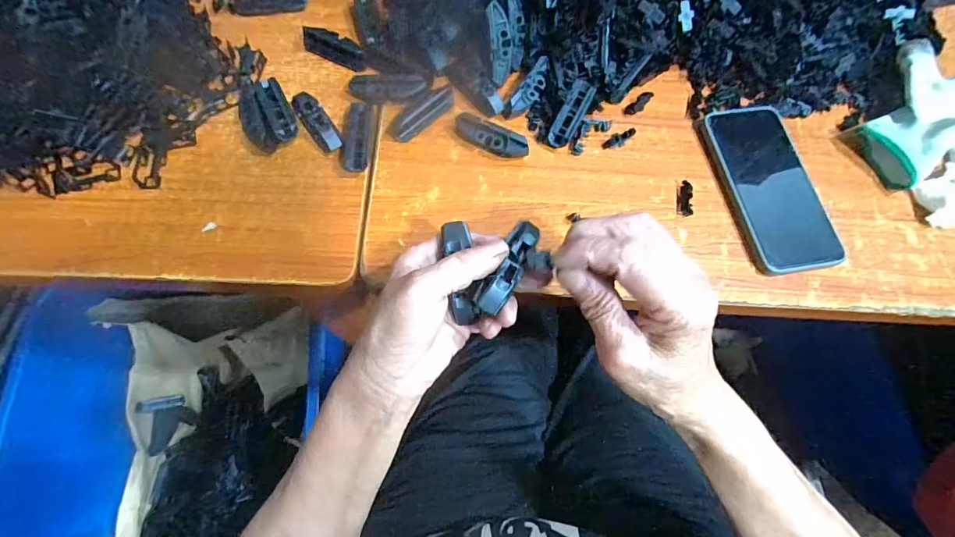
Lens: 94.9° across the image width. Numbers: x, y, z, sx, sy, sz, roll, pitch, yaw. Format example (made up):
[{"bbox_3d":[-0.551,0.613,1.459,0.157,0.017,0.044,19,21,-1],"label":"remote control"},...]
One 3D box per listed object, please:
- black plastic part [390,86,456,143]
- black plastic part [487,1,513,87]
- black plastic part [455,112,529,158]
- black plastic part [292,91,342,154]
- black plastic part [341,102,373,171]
[{"bbox_3d":[-0.051,-0.145,0.411,0.022,0.009,0.073,40,73,12],"label":"black plastic part"},{"bbox_3d":[0.022,-0.209,0.410,0.021,0.009,0.067,-9,111,-6],"label":"black plastic part"},{"bbox_3d":[0.011,-0.117,0.394,0.071,0.023,0.016,28,71,8],"label":"black plastic part"},{"bbox_3d":[-0.146,-0.134,0.397,0.021,0.021,0.070,-32,74,-13],"label":"black plastic part"},{"bbox_3d":[-0.107,-0.119,0.393,0.019,0.015,0.074,1,69,-2],"label":"black plastic part"}]

